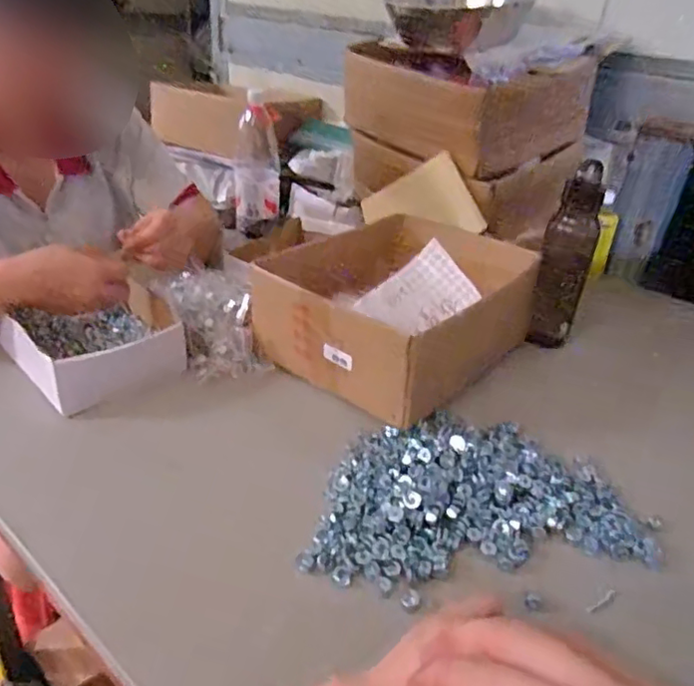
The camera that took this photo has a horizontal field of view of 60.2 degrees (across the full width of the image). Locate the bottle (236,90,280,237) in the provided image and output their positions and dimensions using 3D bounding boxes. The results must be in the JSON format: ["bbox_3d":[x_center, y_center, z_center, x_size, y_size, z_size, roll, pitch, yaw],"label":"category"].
[{"bbox_3d":[-0.179,-0.352,1.194,0.089,0.248,0.080,1,31,-8],"label":"bottle"}]

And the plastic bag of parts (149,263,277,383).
[{"bbox_3d":[-0.173,-0.028,0.778,0.116,0.073,0.176,-8,33,-21],"label":"plastic bag of parts"}]

